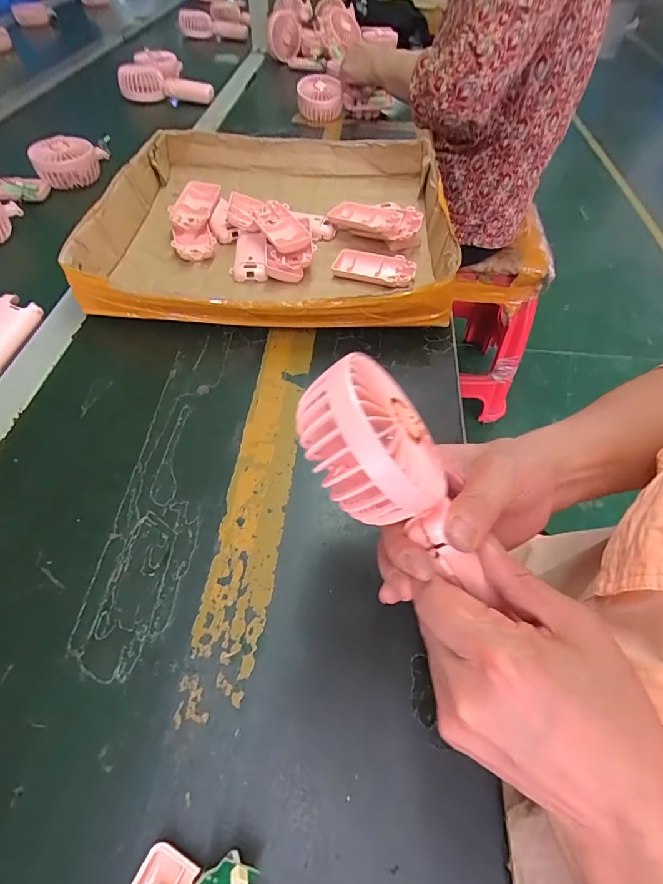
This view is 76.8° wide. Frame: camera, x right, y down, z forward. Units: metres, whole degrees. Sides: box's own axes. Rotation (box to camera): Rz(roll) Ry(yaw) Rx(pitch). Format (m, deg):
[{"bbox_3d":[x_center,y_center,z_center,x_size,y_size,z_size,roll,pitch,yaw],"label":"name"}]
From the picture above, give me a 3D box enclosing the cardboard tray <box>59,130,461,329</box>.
[{"bbox_3d":[-0.066,-0.280,0.533,0.408,0.063,0.370,4,56,0],"label":"cardboard tray"}]

